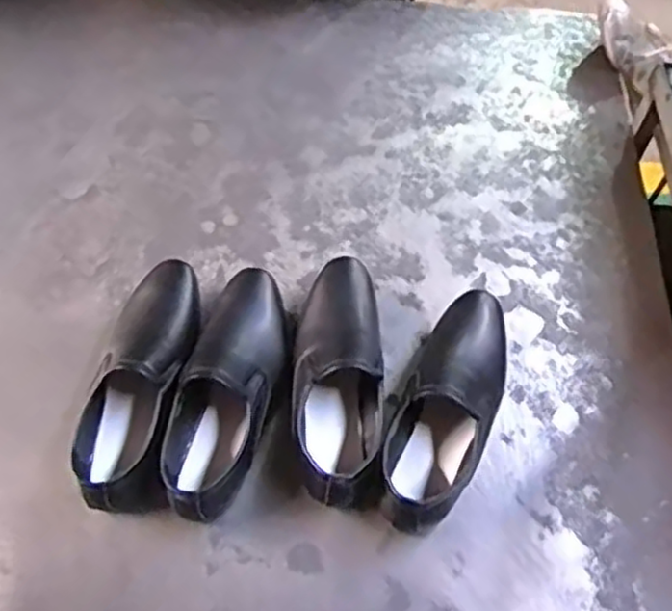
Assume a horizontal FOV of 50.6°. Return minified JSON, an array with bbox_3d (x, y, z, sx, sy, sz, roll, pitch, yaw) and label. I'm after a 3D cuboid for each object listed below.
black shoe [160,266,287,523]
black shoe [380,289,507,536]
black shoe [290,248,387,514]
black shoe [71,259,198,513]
[{"bbox_3d":[-0.115,0.084,0.779,0.095,0.075,0.293,11,57,6],"label":"black shoe"},{"bbox_3d":[0.122,0.105,0.772,0.104,0.073,0.291,18,58,10],"label":"black shoe"},{"bbox_3d":[0.002,0.072,0.792,0.098,0.072,0.293,1,57,-1],"label":"black shoe"},{"bbox_3d":[-0.213,0.073,0.778,0.102,0.078,0.289,6,57,2],"label":"black shoe"}]

